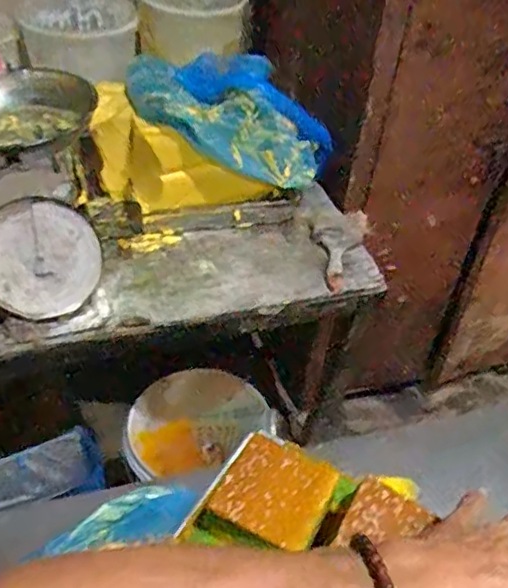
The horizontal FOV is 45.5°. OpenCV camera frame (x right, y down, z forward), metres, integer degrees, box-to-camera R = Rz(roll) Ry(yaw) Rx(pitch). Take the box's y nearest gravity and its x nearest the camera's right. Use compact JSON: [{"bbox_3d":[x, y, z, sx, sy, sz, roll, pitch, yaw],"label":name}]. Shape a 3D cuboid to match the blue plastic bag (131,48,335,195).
[{"bbox_3d":[-0.049,-0.360,1.195,0.382,0.198,0.231,-2,42,-11],"label":"blue plastic bag"}]

